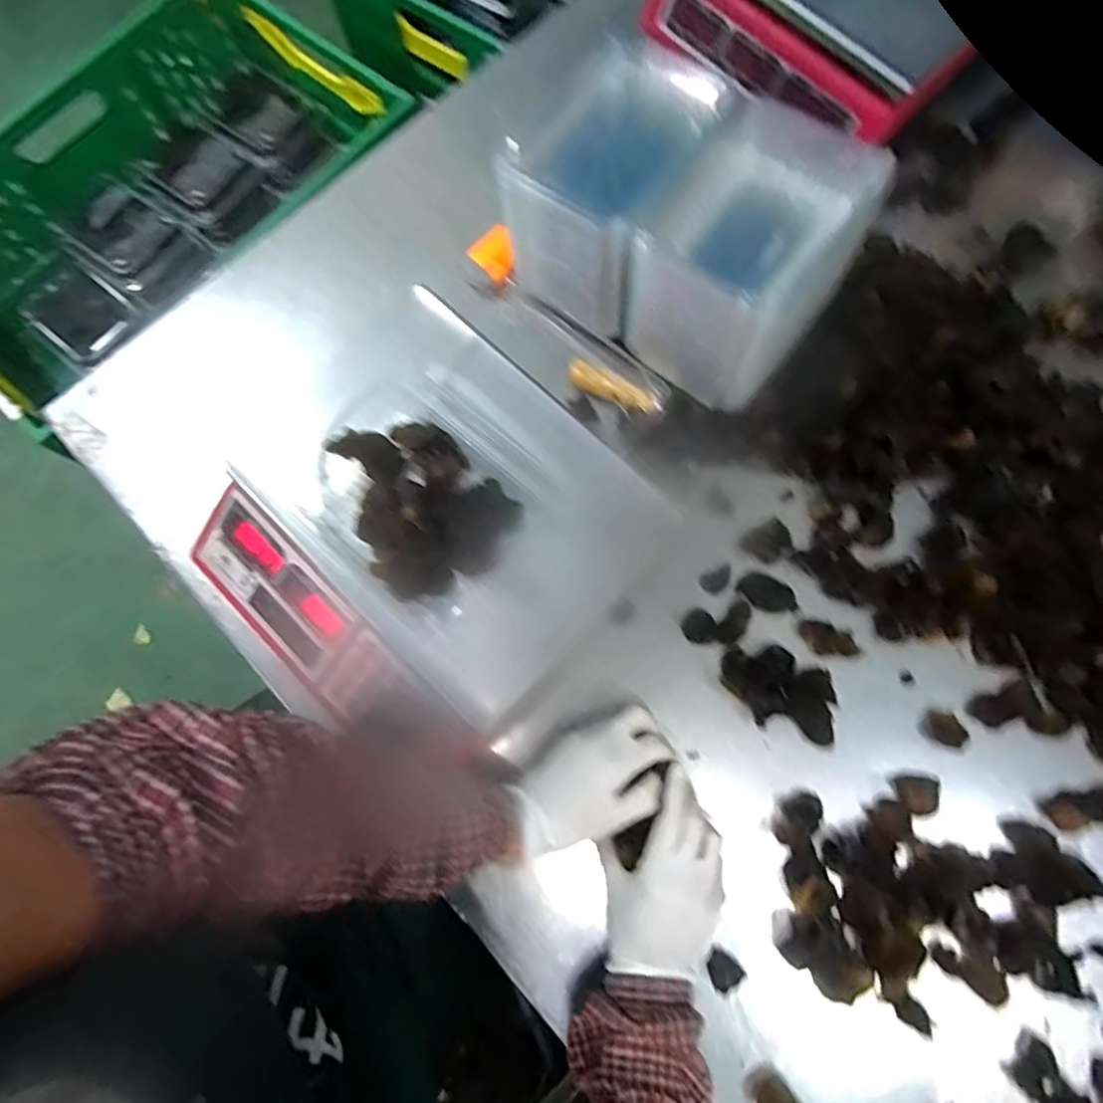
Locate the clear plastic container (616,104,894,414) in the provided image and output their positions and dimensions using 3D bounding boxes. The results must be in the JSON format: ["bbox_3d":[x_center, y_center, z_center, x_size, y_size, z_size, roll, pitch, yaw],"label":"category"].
[{"bbox_3d":[0.164,-0.248,0.520,0.152,0.138,0.180,36,80,10],"label":"clear plastic container"}]

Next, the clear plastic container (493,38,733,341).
[{"bbox_3d":[0.058,-0.336,0.564,0.139,0.139,0.193,34,80,9],"label":"clear plastic container"}]

